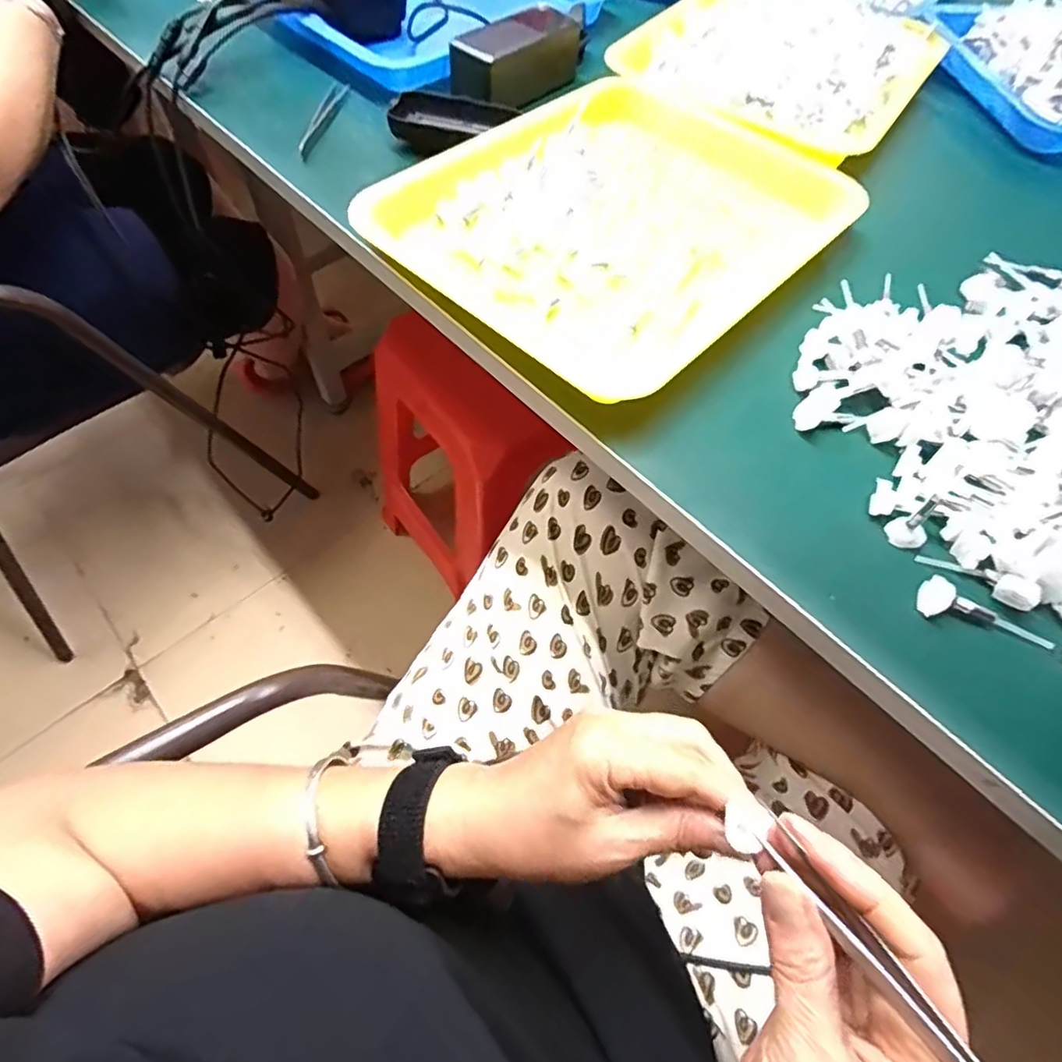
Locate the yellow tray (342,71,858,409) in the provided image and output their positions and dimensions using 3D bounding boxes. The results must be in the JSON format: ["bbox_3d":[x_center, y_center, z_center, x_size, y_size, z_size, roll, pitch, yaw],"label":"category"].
[{"bbox_3d":[0.072,-0.246,0.451,0.257,0.026,0.321,39,65,17],"label":"yellow tray"}]

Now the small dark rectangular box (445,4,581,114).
[{"bbox_3d":[-0.012,-0.438,0.551,0.054,0.047,0.140,39,65,18],"label":"small dark rectangular box"}]

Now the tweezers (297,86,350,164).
[{"bbox_3d":[-0.182,-0.364,0.522,0.015,0.008,0.123,5,60,0],"label":"tweezers"}]

